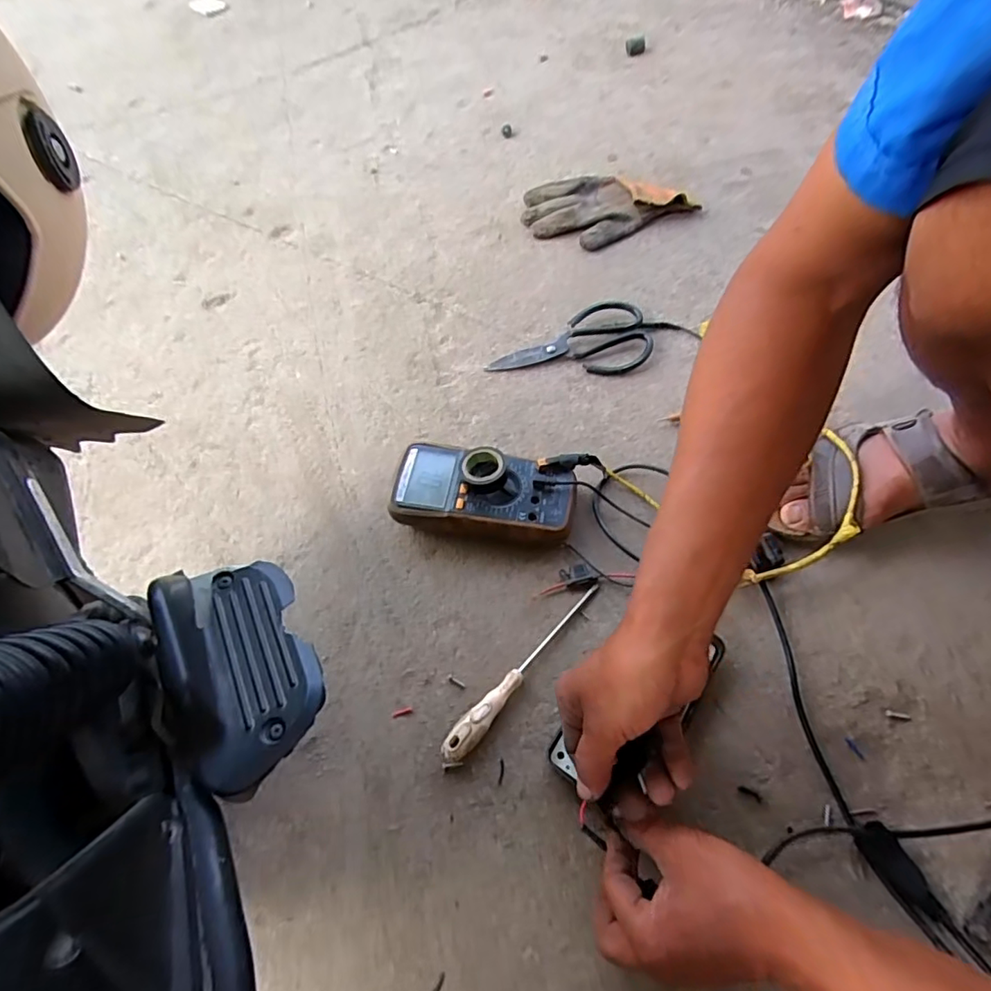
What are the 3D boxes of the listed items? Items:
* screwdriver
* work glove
[{"bbox_3d":[0.025,0.154,0.503,0.024,0.025,0.203,34,70,23],"label":"screwdriver"},{"bbox_3d":[0.159,-0.441,0.832,0.222,0.046,0.172,-21,62,-8],"label":"work glove"}]

